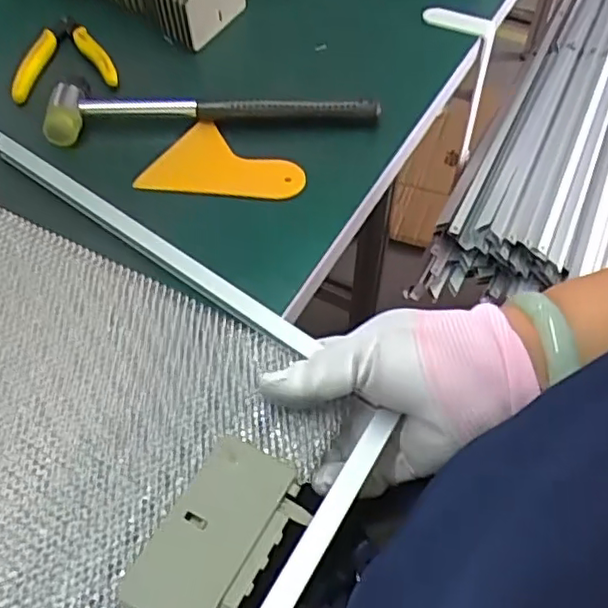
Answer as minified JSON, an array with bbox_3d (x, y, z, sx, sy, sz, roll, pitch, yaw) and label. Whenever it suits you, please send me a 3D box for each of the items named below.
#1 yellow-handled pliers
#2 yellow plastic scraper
[{"bbox_3d":[-0.197,-0.200,0.521,0.077,0.015,0.099,-16,53,-12],"label":"yellow-handled pliers"},{"bbox_3d":[-0.052,-0.091,0.441,0.097,0.010,0.072,23,55,17],"label":"yellow plastic scraper"}]

